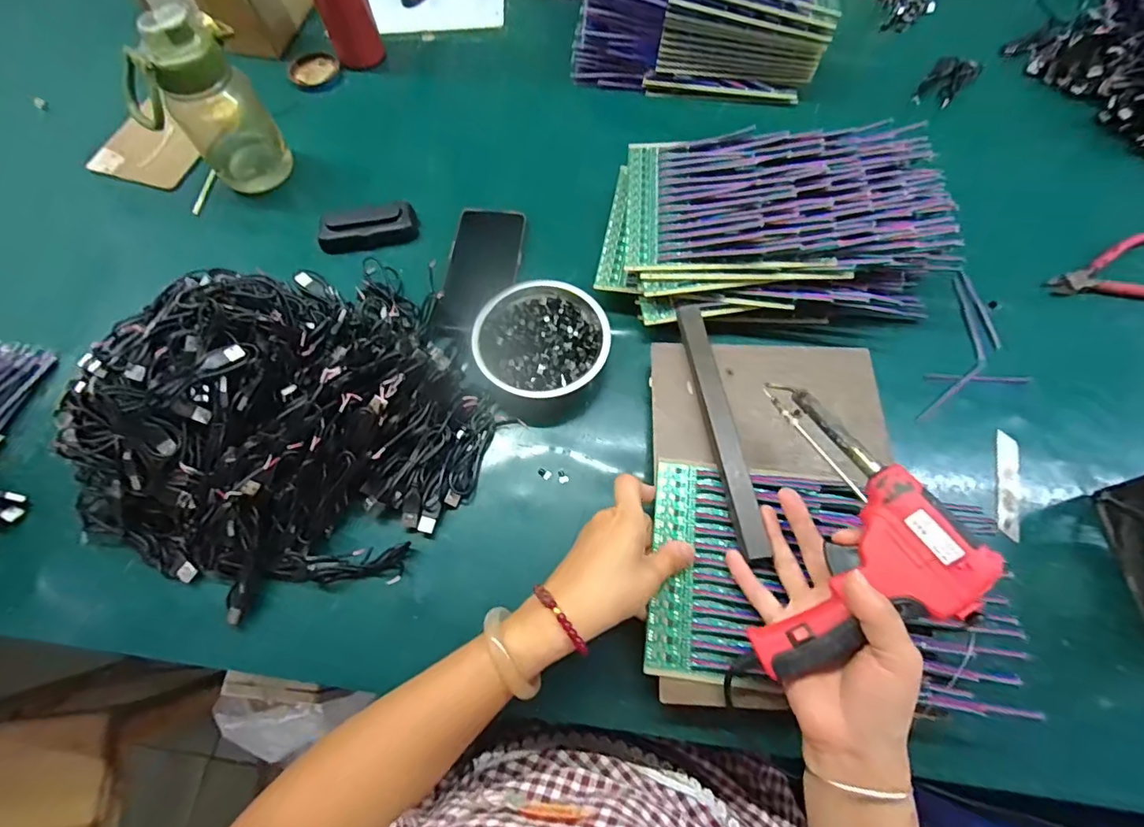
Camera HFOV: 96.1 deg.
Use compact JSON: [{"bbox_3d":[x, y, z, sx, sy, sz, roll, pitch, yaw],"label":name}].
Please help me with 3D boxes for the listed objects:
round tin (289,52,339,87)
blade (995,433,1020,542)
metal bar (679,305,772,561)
[{"bbox_3d":[-0.351,-0.468,0.701,0.064,0.012,0.055,-38,71,-14],"label":"round tin"},{"bbox_3d":[0.391,0.064,0.461,0.019,0.004,0.099,14,68,13],"label":"blade"},{"bbox_3d":[0.128,0.006,0.442,0.022,0.023,0.232,-7,67,-1],"label":"metal bar"}]

